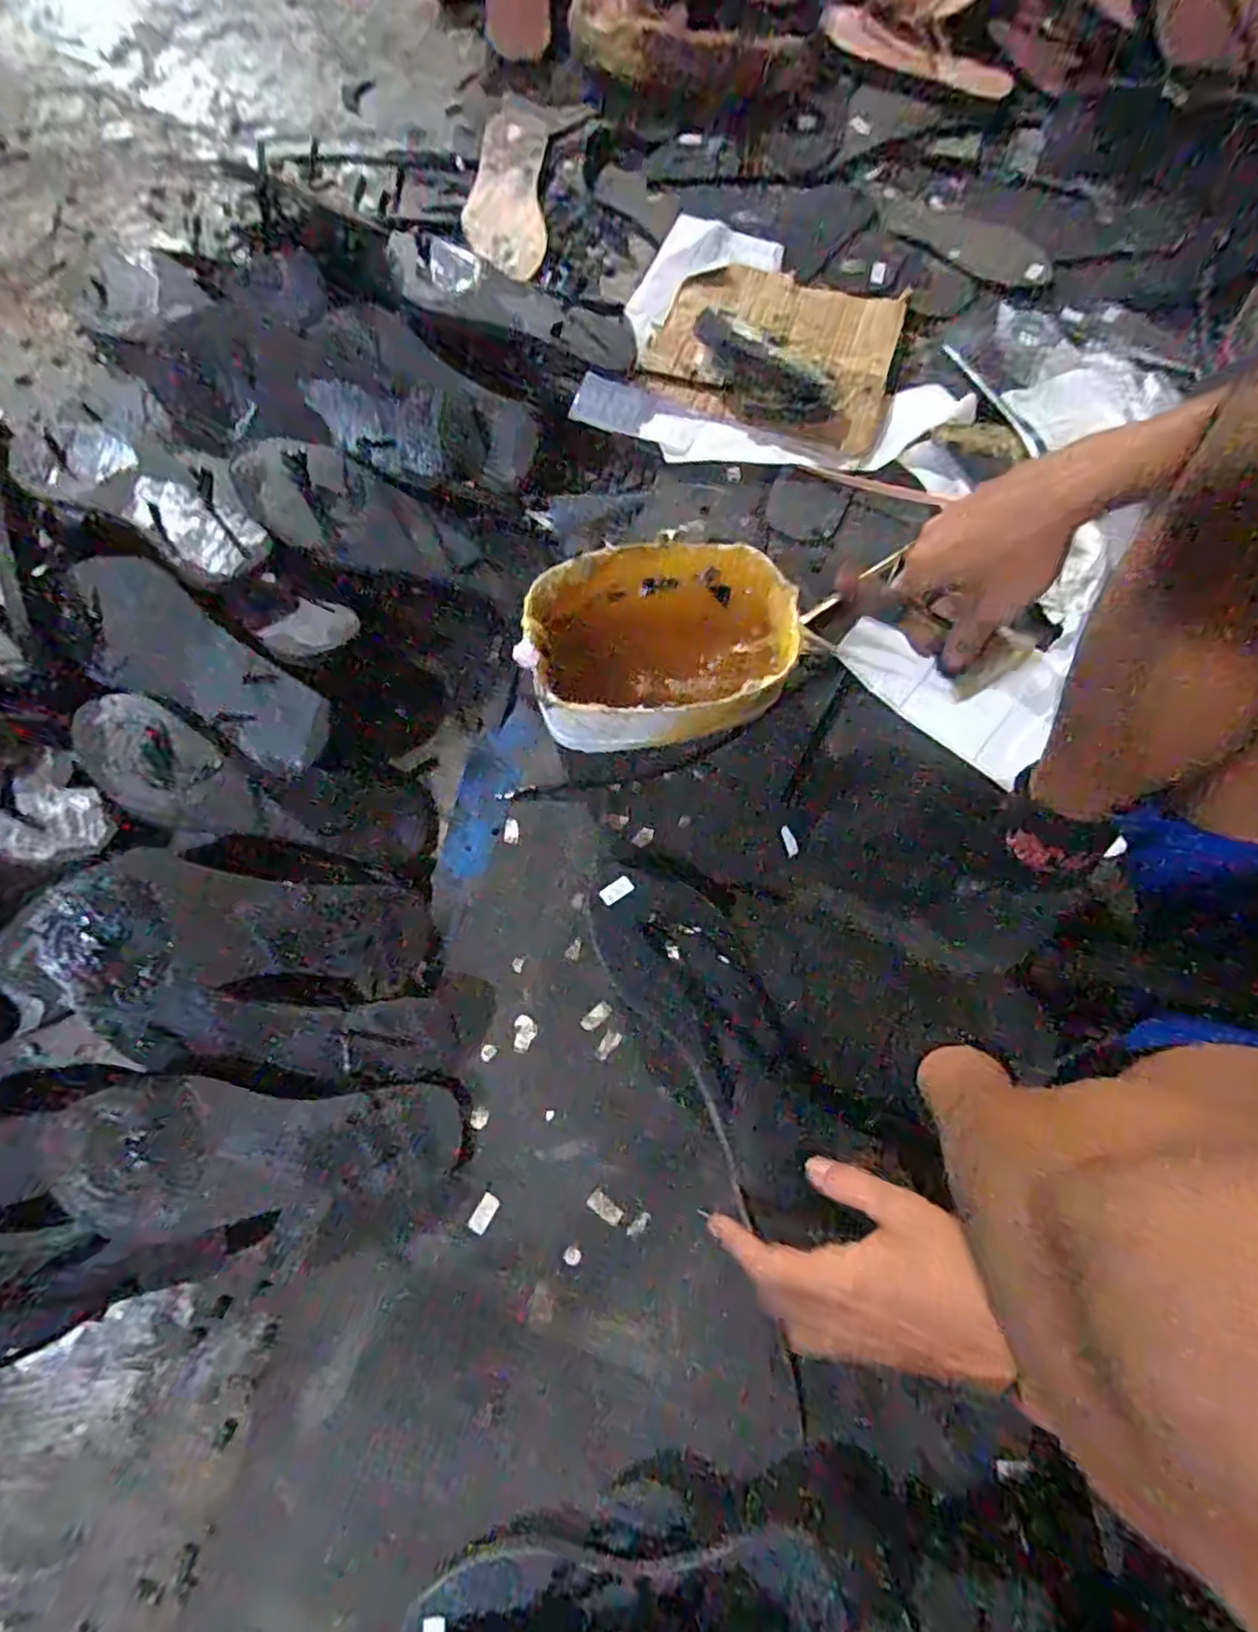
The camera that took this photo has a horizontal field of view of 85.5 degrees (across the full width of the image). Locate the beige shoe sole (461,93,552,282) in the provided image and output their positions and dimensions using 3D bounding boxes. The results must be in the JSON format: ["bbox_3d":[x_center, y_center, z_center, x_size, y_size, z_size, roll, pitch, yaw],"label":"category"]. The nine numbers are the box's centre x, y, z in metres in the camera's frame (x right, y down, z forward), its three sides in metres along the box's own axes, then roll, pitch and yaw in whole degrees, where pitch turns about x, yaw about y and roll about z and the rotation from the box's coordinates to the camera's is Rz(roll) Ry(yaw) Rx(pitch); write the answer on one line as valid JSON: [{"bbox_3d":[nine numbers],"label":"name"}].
[{"bbox_3d":[-0.131,-0.679,0.736,0.089,0.036,0.237,3,76,-3],"label":"beige shoe sole"}]

